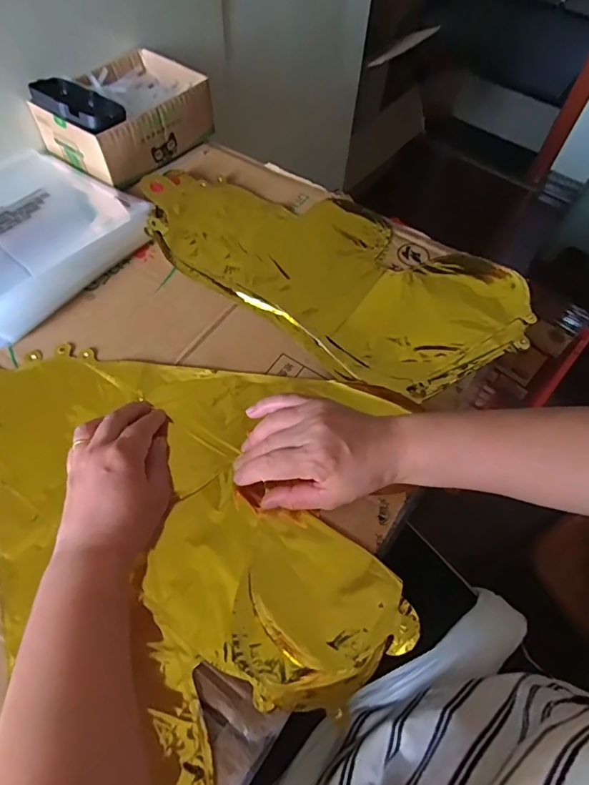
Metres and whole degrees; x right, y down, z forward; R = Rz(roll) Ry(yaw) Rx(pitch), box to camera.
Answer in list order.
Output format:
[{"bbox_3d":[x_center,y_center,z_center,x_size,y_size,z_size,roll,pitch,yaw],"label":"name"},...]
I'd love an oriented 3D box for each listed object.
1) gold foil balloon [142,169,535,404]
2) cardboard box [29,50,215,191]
[{"bbox_3d":[0.034,-0.149,0.516,0.426,0.020,0.214,32,62,16],"label":"gold foil balloon"},{"bbox_3d":[-0.216,-0.358,0.600,0.143,0.067,0.189,32,62,16],"label":"cardboard box"}]

